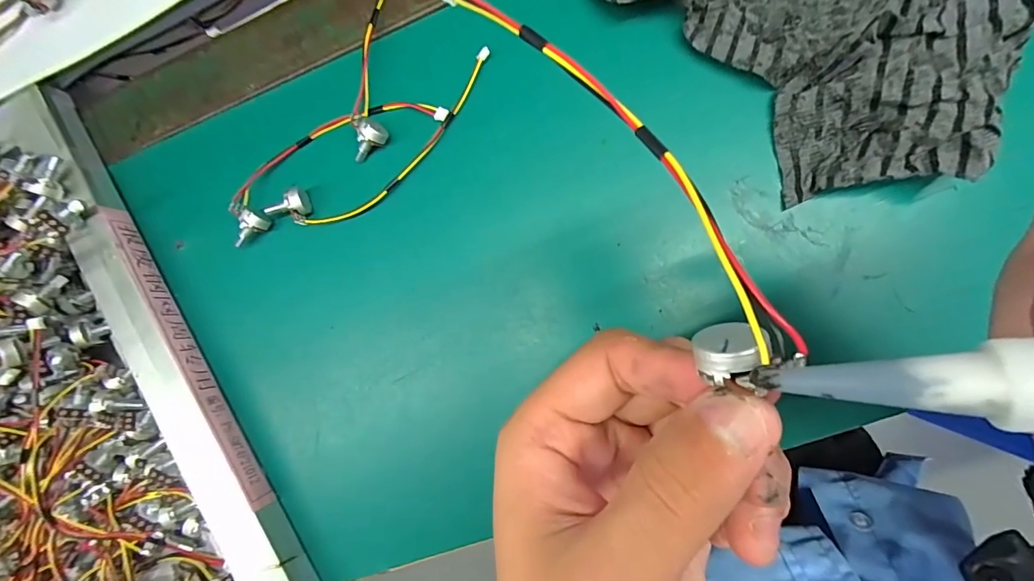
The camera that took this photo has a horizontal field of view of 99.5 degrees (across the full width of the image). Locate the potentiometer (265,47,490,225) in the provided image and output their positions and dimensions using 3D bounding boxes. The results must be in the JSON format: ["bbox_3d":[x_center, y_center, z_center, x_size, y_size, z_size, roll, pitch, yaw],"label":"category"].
[{"bbox_3d":[-0.074,-0.080,0.254,0.158,0.015,0.036,-35,84,6],"label":"potentiometer"}]

